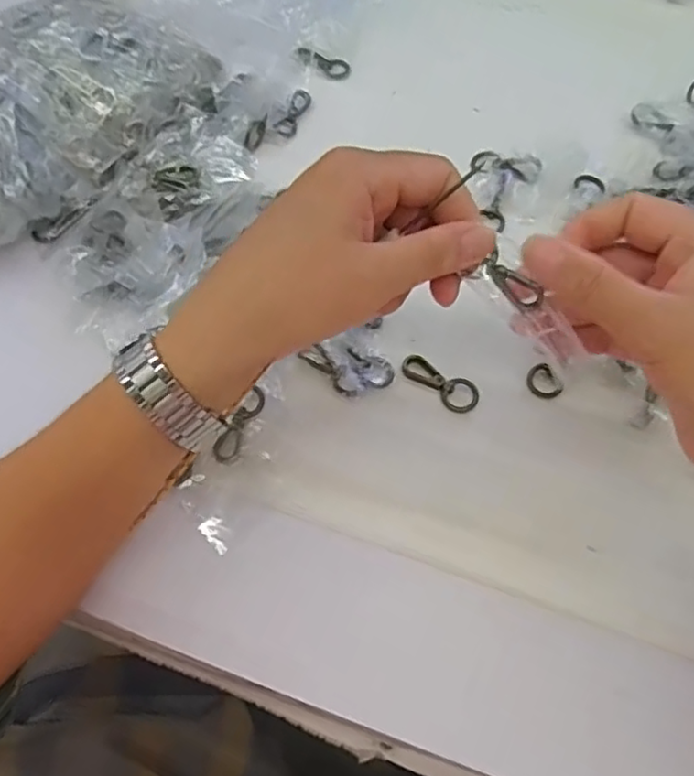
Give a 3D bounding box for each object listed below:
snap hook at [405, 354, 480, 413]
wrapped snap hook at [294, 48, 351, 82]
[{"bbox_3d":[0.056,-0.003,0.394,0.051,0.004,0.022,26,66,13],"label":"snap hook"},{"bbox_3d":[-0.021,-0.271,0.539,0.049,0.004,0.019,12,89,-24],"label":"wrapped snap hook"}]

